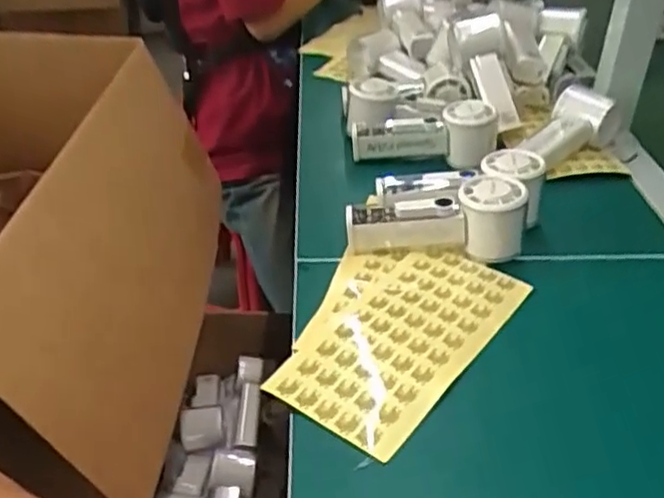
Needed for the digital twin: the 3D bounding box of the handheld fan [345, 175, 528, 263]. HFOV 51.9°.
[{"bbox_3d":[0.089,-0.030,0.593,0.150,0.061,0.051,3,35,4],"label":"handheld fan"}]

